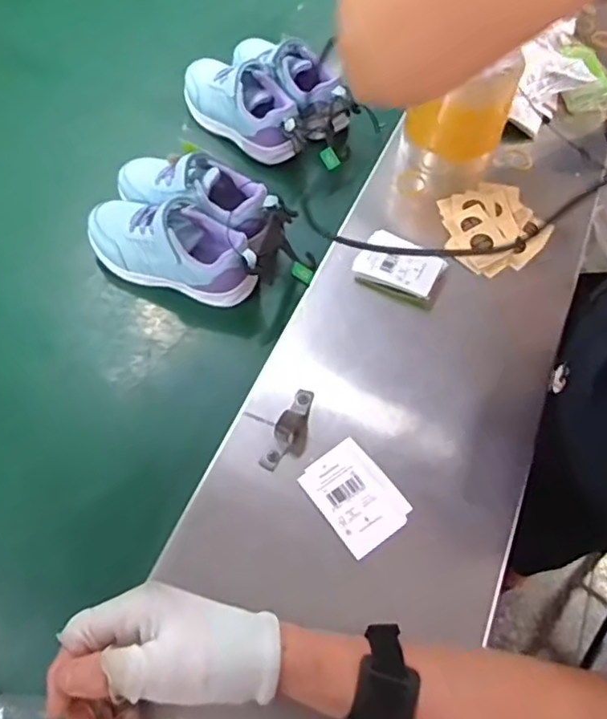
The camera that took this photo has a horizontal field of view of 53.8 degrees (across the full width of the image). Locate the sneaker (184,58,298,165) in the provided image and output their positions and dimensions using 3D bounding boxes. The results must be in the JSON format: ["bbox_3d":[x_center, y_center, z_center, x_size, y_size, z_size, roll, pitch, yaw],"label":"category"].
[{"bbox_3d":[-0.069,-0.299,0.700,0.181,0.057,0.077,37,65,17],"label":"sneaker"}]

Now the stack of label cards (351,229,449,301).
[{"bbox_3d":[0.095,-0.093,0.594,0.082,0.019,0.052,28,62,12],"label":"stack of label cards"}]

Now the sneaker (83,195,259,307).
[{"bbox_3d":[-0.129,-0.112,0.604,0.176,0.073,0.069,17,61,6],"label":"sneaker"}]

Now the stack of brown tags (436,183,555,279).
[{"bbox_3d":[0.200,-0.142,0.628,0.106,0.011,0.109,-17,63,-13],"label":"stack of brown tags"}]

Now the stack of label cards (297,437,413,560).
[{"bbox_3d":[0.041,0.110,0.481,0.060,0.009,0.082,-32,67,-20],"label":"stack of label cards"}]

